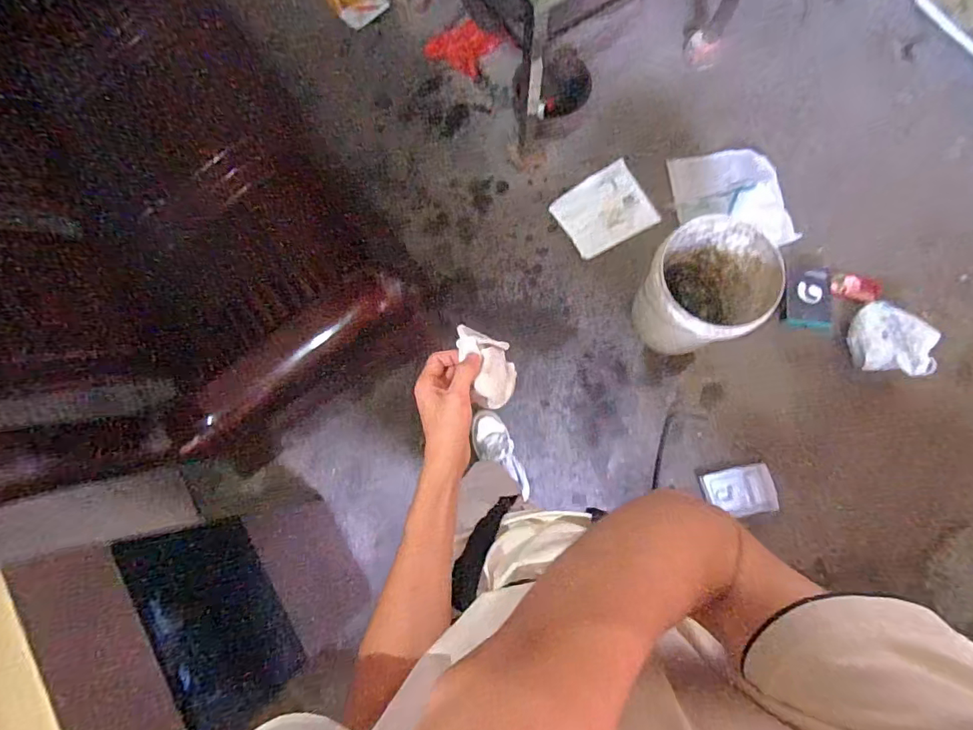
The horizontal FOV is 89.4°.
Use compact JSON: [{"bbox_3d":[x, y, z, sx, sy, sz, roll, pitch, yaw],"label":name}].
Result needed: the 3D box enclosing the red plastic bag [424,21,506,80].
[{"bbox_3d":[-0.070,-0.910,1.411,0.206,0.093,0.098,22,80,6],"label":"red plastic bag"}]

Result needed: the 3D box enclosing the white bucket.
[{"bbox_3d":[0.505,-0.173,1.172,0.243,0.256,0.264,0,79,2],"label":"white bucket"}]

